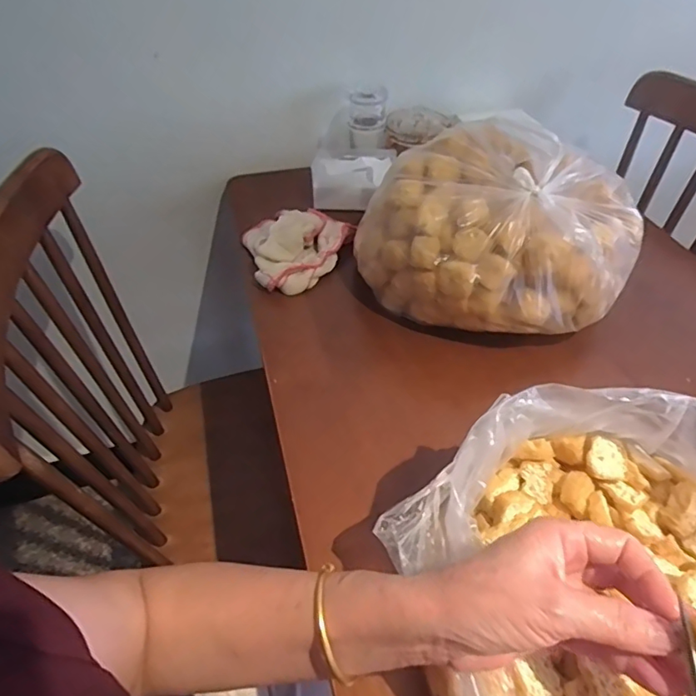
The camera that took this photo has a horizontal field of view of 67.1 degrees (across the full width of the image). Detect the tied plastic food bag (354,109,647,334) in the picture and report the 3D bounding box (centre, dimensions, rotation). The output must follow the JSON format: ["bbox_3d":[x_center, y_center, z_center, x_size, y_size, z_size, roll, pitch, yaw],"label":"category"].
[{"bbox_3d":[0.157,-0.127,0.575,0.277,0.171,0.199,27,51,24],"label":"tied plastic food bag"}]

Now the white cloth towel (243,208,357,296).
[{"bbox_3d":[-0.064,-0.135,0.670,0.142,0.054,0.134,-3,45,-3],"label":"white cloth towel"}]

